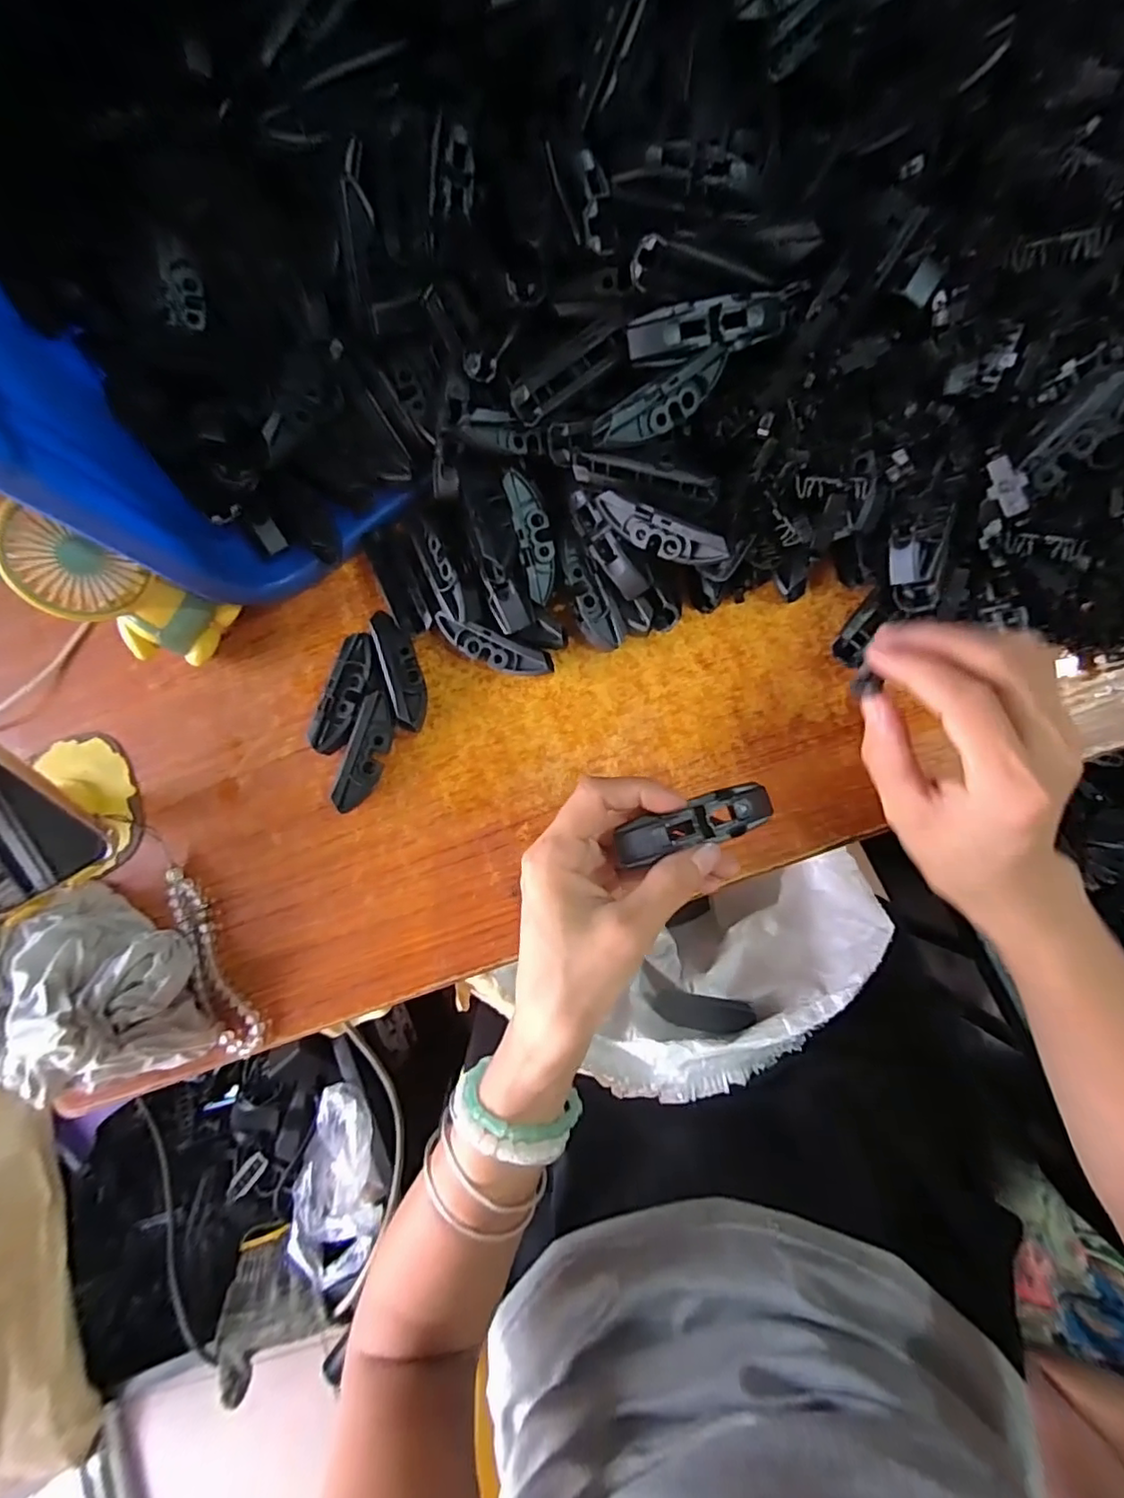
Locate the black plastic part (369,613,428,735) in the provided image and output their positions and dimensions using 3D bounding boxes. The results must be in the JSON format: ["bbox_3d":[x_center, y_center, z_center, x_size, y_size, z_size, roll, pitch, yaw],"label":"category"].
[{"bbox_3d":[-0.092,-0.045,0.347,0.018,0.024,0.070,-17,81,5],"label":"black plastic part"}]

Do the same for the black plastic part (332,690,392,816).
[{"bbox_3d":[-0.110,0.002,0.341,0.018,0.023,0.067,13,85,8],"label":"black plastic part"}]

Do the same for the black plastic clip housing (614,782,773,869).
[{"bbox_3d":[0.059,0.033,0.262,0.073,0.014,0.020,-18,82,-8],"label":"black plastic clip housing"}]

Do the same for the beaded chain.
[{"bbox_3d":[-0.204,0.121,0.345,0.022,0.010,0.113,-32,80,2],"label":"beaded chain"}]

